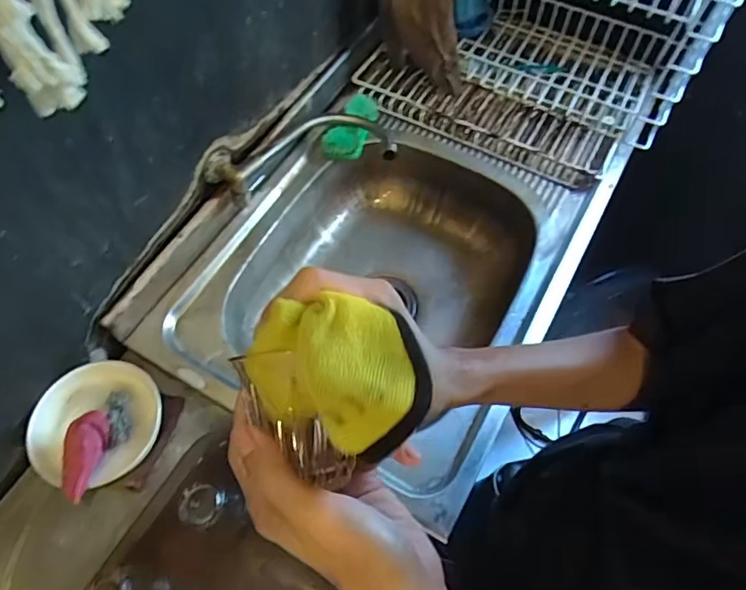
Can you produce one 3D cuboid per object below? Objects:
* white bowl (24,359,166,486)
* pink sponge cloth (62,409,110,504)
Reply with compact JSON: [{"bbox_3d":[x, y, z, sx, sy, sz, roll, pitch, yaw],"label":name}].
[{"bbox_3d":[-0.337,0.157,0.658,0.141,0.048,0.137,0,62,0],"label":"white bowl"},{"bbox_3d":[-0.322,0.175,0.598,0.041,0.029,0.094,-2,62,-2],"label":"pink sponge cloth"}]

